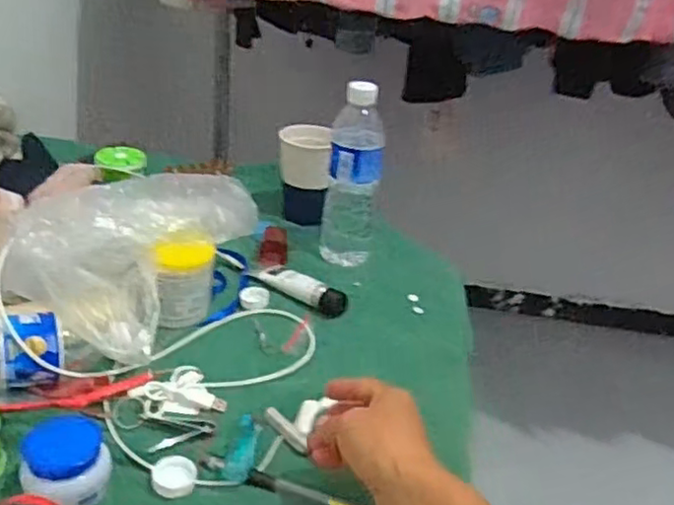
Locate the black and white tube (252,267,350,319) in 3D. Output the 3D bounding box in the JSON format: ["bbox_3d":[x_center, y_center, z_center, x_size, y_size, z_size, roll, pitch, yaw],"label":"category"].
[{"bbox_3d":[-0.042,0.039,0.736,0.118,0.022,0.033,28,35,33],"label":"black and white tube"}]

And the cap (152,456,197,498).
[{"bbox_3d":[-0.122,0.168,0.494,0.032,0.012,0.030,5,29,-3],"label":"cap"}]

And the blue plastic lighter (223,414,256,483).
[{"bbox_3d":[-0.076,0.156,0.527,0.023,0.019,0.083,4,13,-5],"label":"blue plastic lighter"}]

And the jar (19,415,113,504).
[{"bbox_3d":[-0.194,0.153,0.471,0.058,0.049,0.052,-1,30,-14],"label":"jar"}]

